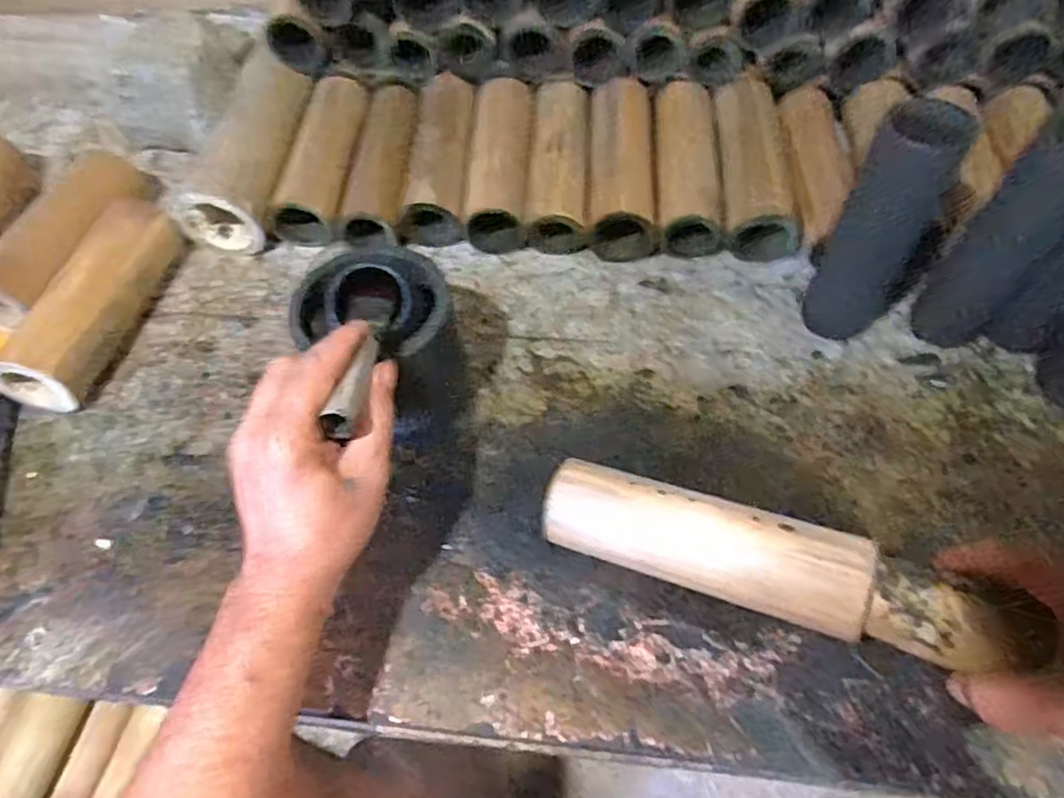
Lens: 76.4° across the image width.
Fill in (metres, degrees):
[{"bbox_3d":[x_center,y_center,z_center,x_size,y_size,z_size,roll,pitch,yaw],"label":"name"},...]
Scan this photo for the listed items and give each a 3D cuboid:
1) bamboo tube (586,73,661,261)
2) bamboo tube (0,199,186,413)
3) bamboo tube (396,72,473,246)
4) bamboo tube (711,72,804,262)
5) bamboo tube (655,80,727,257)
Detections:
[{"bbox_3d":[0.078,-0.205,0.605,0.058,0.057,0.185,1,57,0],"label":"bamboo tube"},{"bbox_3d":[-0.340,-0.081,0.527,0.053,0.053,0.182,12,58,8],"label":"bamboo tube"},{"bbox_3d":[-0.084,-0.220,0.619,0.055,0.042,0.185,1,57,0],"label":"bamboo tube"},{"bbox_3d":[0.190,-0.200,0.595,0.062,0.060,0.182,-1,57,-1],"label":"bamboo tube"},{"bbox_3d":[0.136,-0.205,0.604,0.057,0.055,0.172,1,57,0],"label":"bamboo tube"}]

